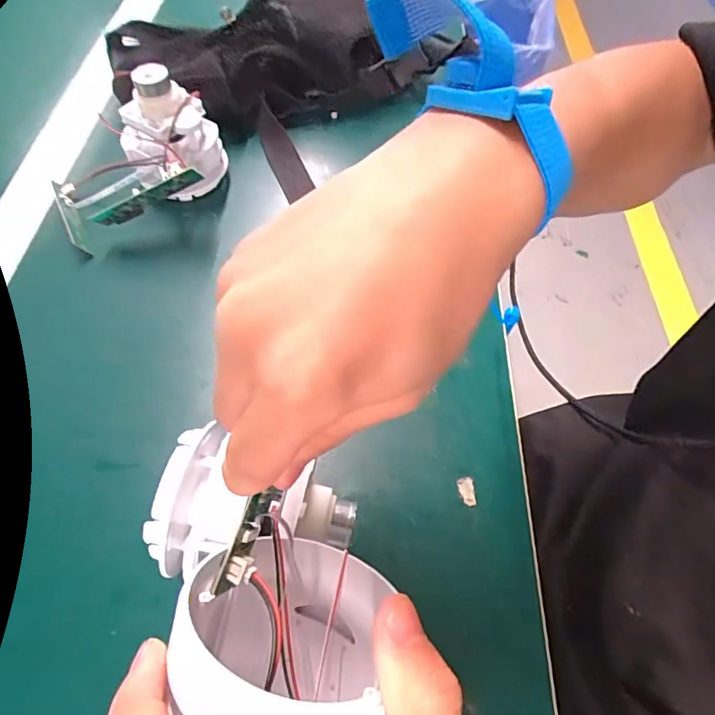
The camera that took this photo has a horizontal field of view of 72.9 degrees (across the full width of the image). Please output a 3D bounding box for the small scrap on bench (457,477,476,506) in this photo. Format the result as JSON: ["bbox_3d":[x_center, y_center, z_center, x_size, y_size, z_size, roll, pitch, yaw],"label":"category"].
[{"bbox_3d":[0.060,0.073,0.266,0.009,0.004,0.015,-5,59,-2],"label":"small scrap on bench"}]

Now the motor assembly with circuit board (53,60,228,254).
[{"bbox_3d":[-0.153,-0.133,0.335,0.125,0.088,0.073,-20,61,-11],"label":"motor assembly with circuit board"}]

